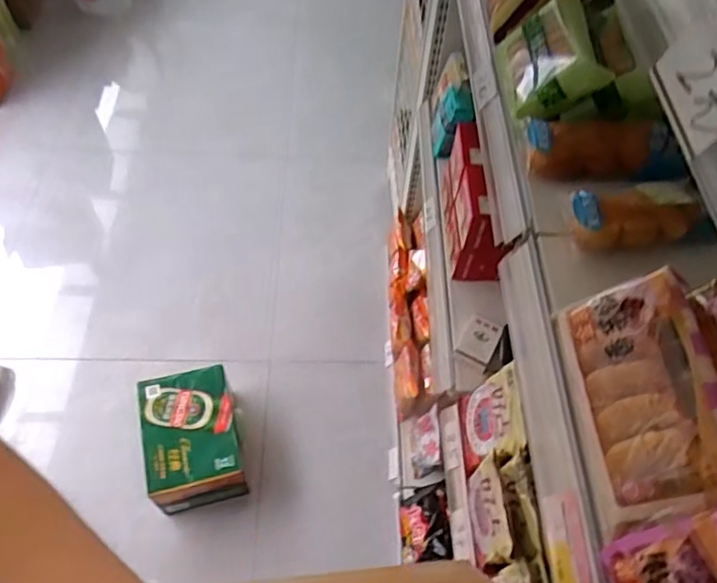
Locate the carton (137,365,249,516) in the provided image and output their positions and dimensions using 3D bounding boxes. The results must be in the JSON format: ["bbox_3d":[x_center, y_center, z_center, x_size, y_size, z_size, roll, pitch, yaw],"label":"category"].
[{"bbox_3d":[-0.379,0.348,1.395,0.200,0.195,0.269,-12,58,-10],"label":"carton"}]

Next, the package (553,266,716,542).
[{"bbox_3d":[0.218,0.078,0.453,0.101,0.050,0.174,-28,51,33],"label":"package"}]

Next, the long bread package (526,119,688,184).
[{"bbox_3d":[0.249,-0.144,0.621,0.148,0.051,0.049,3,57,-1],"label":"long bread package"}]

